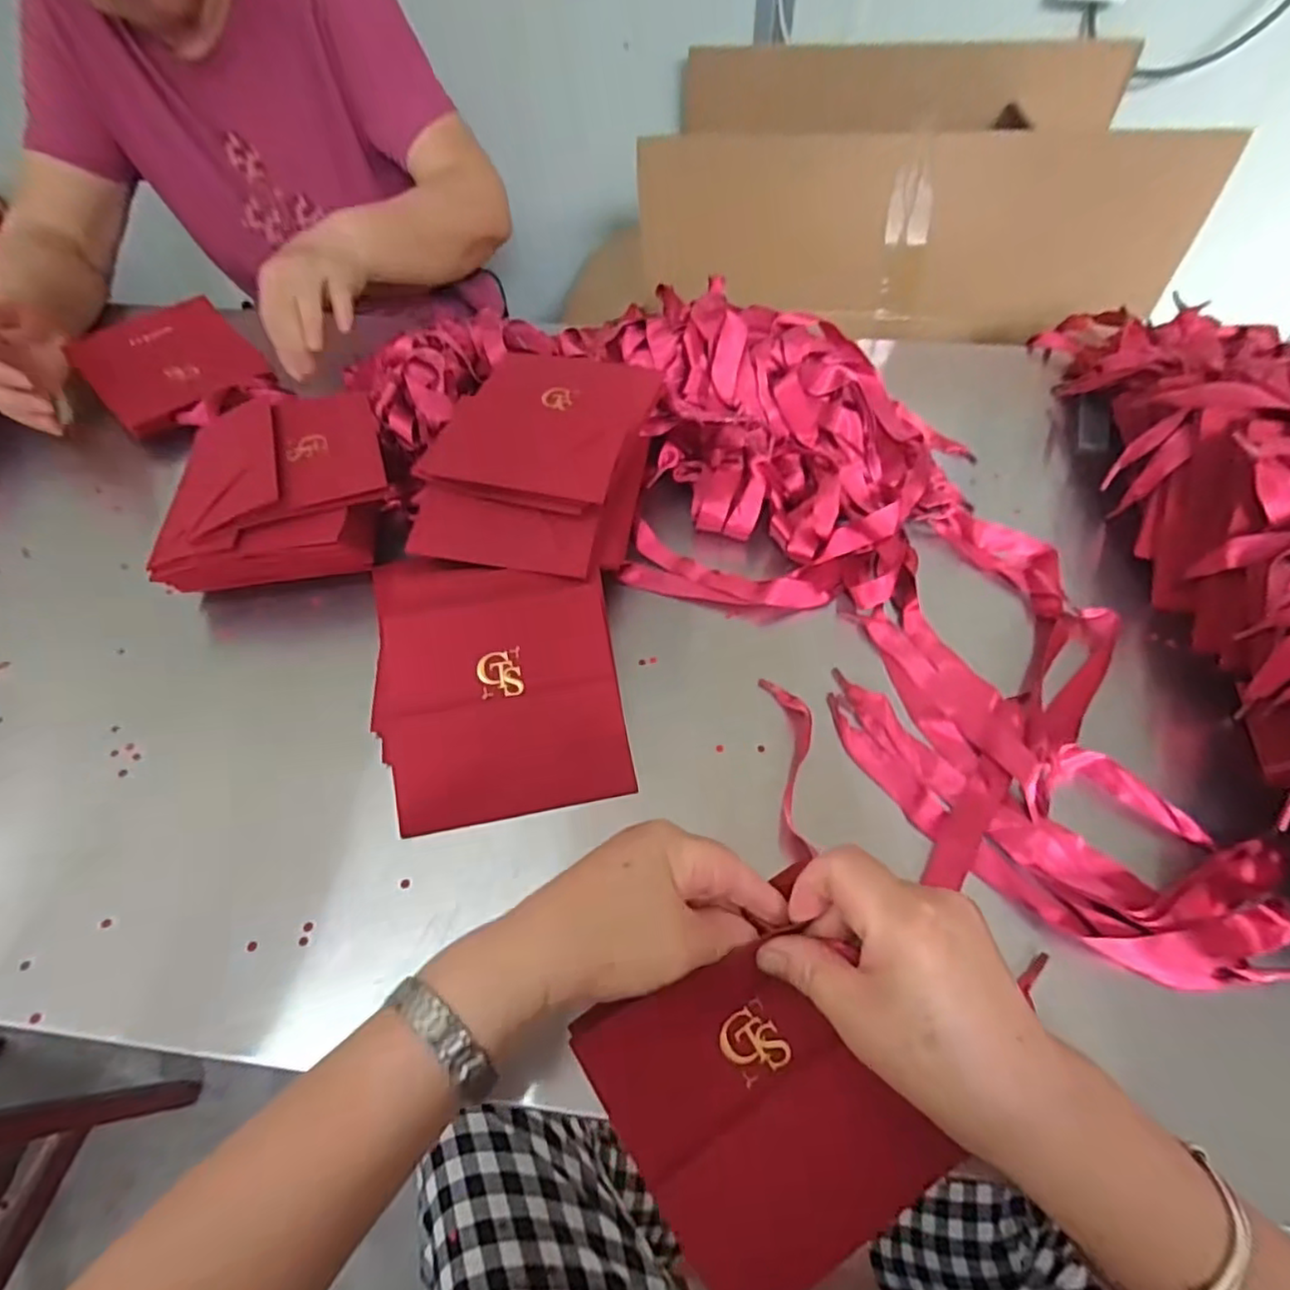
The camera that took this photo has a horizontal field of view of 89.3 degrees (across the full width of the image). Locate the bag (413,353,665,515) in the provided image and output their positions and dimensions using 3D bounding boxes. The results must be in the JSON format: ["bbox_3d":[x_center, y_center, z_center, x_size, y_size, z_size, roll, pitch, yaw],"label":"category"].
[{"bbox_3d":[-0.073,-0.160,0.483,0.139,0.018,0.145,12,59,14],"label":"bag"}]

